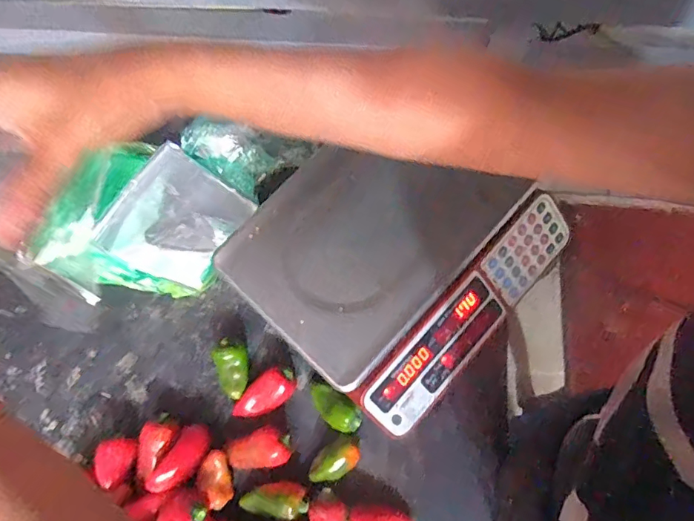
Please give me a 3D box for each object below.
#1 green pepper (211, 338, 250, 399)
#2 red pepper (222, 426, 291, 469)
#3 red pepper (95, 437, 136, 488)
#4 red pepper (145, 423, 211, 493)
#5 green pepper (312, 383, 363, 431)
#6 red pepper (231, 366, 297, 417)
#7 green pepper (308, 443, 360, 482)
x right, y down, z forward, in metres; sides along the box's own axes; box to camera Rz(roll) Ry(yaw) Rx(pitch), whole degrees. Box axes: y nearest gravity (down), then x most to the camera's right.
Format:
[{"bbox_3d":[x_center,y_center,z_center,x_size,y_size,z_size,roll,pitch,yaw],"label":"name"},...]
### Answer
[{"bbox_3d":[-0.147,0.140,0.608,0.041,0.035,0.071,-16,72,-3],"label":"green pepper"},{"bbox_3d":[-0.106,0.231,0.577,0.077,0.045,0.048,-8,72,0],"label":"red pepper"},{"bbox_3d":[-0.284,0.248,0.581,0.044,0.034,0.052,1,72,3],"label":"red pepper"},{"bbox_3d":[-0.200,0.245,0.576,0.045,0.034,0.085,29,75,11],"label":"red pepper"},{"bbox_3d":[-0.014,0.184,0.590,0.071,0.036,0.039,40,78,14],"label":"green pepper"},{"bbox_3d":[-0.106,0.171,0.599,0.089,0.031,0.045,-32,73,-8],"label":"red pepper"},{"bbox_3d":[-0.016,0.244,0.566,0.065,0.037,0.035,-18,72,-3],"label":"green pepper"}]

